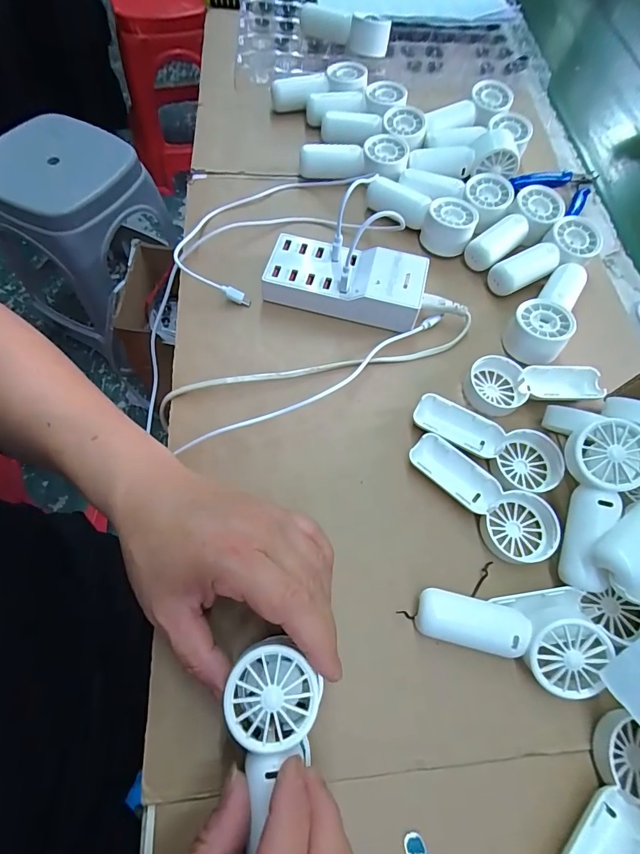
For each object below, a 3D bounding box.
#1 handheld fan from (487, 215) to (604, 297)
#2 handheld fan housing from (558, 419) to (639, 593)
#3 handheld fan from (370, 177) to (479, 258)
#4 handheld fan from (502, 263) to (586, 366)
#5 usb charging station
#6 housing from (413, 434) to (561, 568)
[{"bbox_3d":[0.213,-0.155,0.394,0.117,0.032,0.044,-33,72,-17],"label":"handheld fan"},{"bbox_3d":[0.180,0.050,0.274,0.044,0.025,0.109,16,87,5],"label":"handheld fan housing"},{"bbox_3d":[0.097,-0.209,0.406,0.111,0.030,0.044,32,67,10],"label":"handheld fan"},{"bbox_3d":[0.202,-0.101,0.366,0.048,0.033,0.115,35,70,12],"label":"handheld fan"},{"bbox_3d":[0.022,-0.129,0.359,0.131,0.035,0.062,17,65,4],"label":"usb charging station"},{"bbox_3d":[0.111,0.051,0.296,0.110,0.019,0.045,35,68,11],"label":"housing"}]

